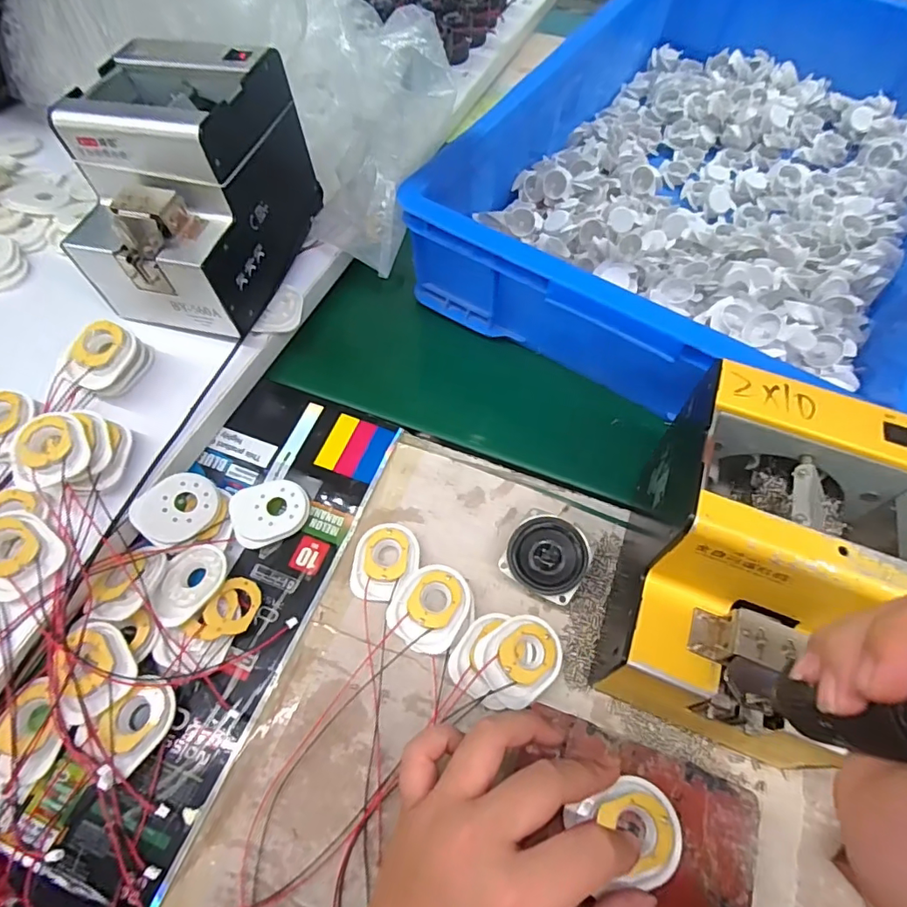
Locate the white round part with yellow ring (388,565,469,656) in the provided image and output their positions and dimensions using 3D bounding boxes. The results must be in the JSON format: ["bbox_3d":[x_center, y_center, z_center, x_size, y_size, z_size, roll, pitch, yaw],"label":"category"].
[{"bbox_3d":[-0.016,0.107,0.367,0.050,0.012,0.058,26,64,13],"label":"white round part with yellow ring"}]

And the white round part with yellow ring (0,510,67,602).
[{"bbox_3d":[-0.297,0.066,0.352,0.056,0.016,0.047,36,66,17],"label":"white round part with yellow ring"}]

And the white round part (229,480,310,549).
[{"bbox_3d":[-0.142,0.045,0.403,0.057,0.013,0.046,-19,63,-11],"label":"white round part"}]

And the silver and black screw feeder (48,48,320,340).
[{"bbox_3d":[-0.219,-0.220,0.435,0.138,0.136,0.183,12,61,6],"label":"silver and black screw feeder"}]

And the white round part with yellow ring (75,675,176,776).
[{"bbox_3d":[-0.201,0.169,0.327,0.043,0.010,0.052,33,65,16],"label":"white round part with yellow ring"}]

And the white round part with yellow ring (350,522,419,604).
[{"bbox_3d":[-0.051,0.080,0.387,0.047,0.008,0.059,10,61,5],"label":"white round part with yellow ring"}]

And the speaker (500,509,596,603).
[{"bbox_3d":[0.067,0.077,0.376,0.055,0.033,0.053,28,64,14],"label":"speaker"}]

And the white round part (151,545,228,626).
[{"bbox_3d":[-0.188,0.092,0.370,0.042,0.006,0.059,16,62,8],"label":"white round part"}]

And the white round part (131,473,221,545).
[{"bbox_3d":[-0.206,0.041,0.389,0.057,0.011,0.046,-44,98,-27],"label":"white round part"}]

